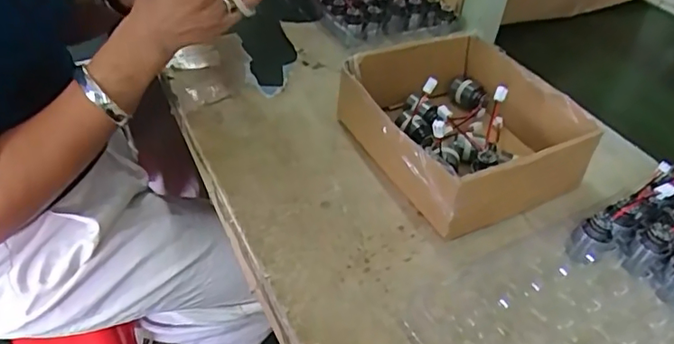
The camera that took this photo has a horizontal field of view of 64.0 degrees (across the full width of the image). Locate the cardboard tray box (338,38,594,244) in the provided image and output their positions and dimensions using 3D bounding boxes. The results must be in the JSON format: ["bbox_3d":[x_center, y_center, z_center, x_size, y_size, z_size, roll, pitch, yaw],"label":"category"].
[{"bbox_3d":[0.121,-0.053,0.547,0.194,0.064,0.212,-14,45,-21],"label":"cardboard tray box"}]

